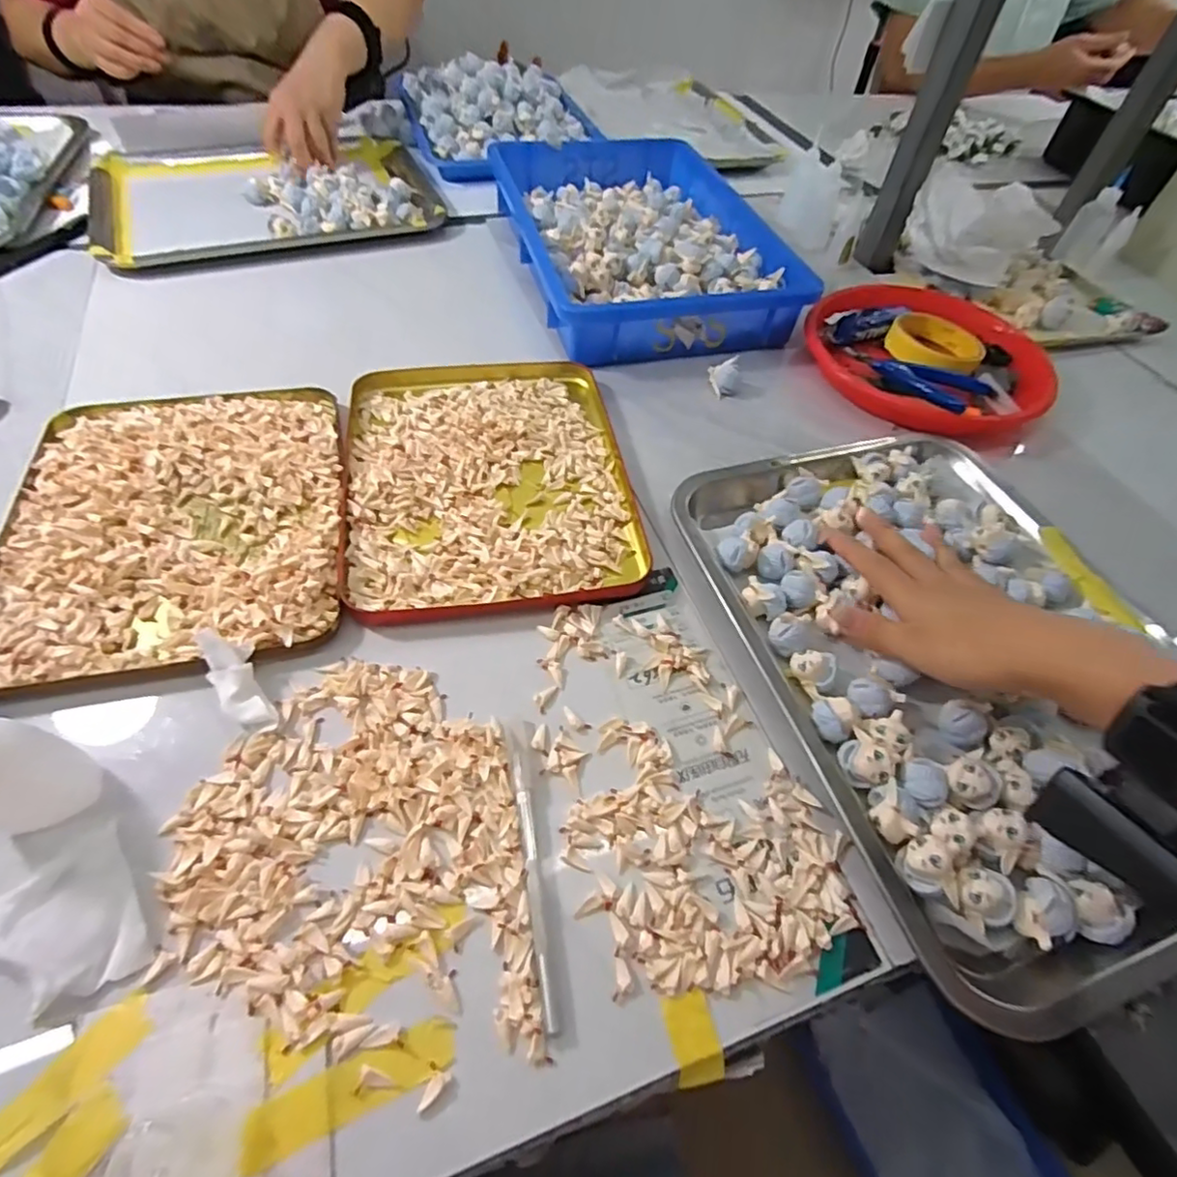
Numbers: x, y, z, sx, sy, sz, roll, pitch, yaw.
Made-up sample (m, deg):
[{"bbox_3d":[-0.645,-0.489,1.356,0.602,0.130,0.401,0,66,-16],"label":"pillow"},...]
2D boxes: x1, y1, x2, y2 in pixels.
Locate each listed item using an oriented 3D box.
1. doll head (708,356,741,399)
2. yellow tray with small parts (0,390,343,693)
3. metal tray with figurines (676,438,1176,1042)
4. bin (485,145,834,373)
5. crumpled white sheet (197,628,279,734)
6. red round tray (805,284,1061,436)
[{"bbox_3d":[0.122,-0.186,0.538,0.025,0.020,0.029,-9,55,-12],"label":"doll head"},{"bbox_3d":[-0.271,-0.053,0.407,0.198,0.017,0.241,-9,55,-12],"label":"yellow tray with small parts"},{"bbox_3d":[0.225,0.033,0.382,0.247,0.044,0.351,-12,57,-12],"label":"metal tray with figurines"},{"bbox_3d":[0.051,-0.374,0.643,0.245,0.051,0.368,-11,55,-13],"label":"bin"},{"bbox_3d":[-0.192,0.051,0.337,0.025,0.012,0.067,-32,78,-23],"label":"crumpled white sheet"},{"bbox_3d":[0.313,-0.214,0.565,0.205,0.027,0.203,3,53,-3],"label":"red round tray"}]

